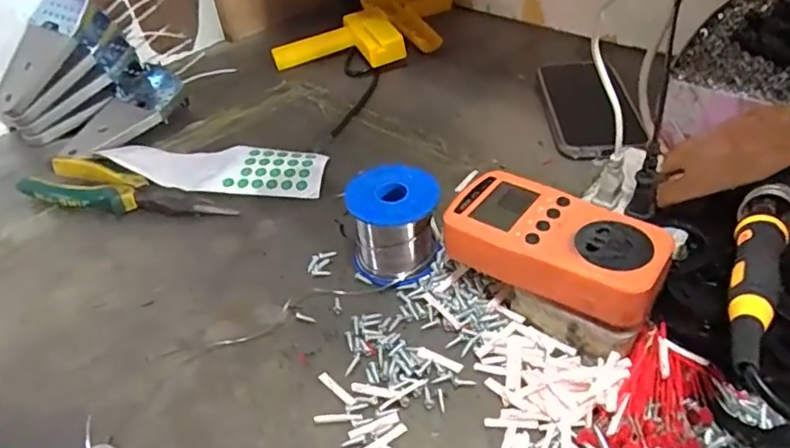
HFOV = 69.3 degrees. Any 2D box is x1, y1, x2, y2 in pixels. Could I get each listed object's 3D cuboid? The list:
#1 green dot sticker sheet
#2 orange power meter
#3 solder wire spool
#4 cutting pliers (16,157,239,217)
[{"bbox_3d":[-0.160,-0.053,0.511,0.192,0.029,0.059,1,42,8],"label":"green dot sticker sheet"},{"bbox_3d":[0.097,0.011,0.349,0.125,0.032,0.061,23,49,28],"label":"orange power meter"},{"bbox_3d":[0.000,0.001,0.403,0.060,0.061,0.059,-3,42,3],"label":"solder wire spool"},{"bbox_3d":[-0.230,-0.023,0.484,0.185,0.024,0.048,12,45,19],"label":"cutting pliers"}]

